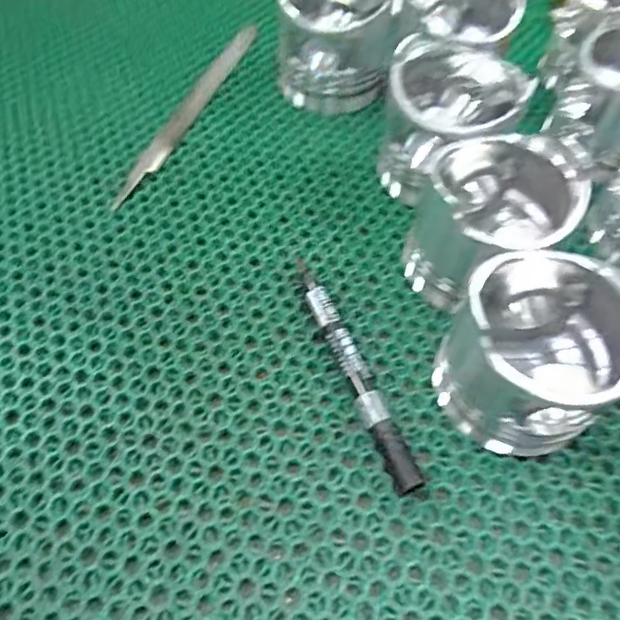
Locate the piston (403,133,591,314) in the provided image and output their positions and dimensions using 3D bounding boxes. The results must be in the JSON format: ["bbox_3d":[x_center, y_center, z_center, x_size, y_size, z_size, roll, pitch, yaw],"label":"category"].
[{"bbox_3d":[0.112,-0.057,0.349,0.086,0.094,0.086,19,59,9],"label":"piston"}]

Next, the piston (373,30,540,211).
[{"bbox_3d":[0.096,-0.137,0.402,0.091,0.095,0.094,0,57,-1],"label":"piston"}]

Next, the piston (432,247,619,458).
[{"bbox_3d":[0.122,0.024,0.302,0.088,0.086,0.092,1,58,-2],"label":"piston"}]

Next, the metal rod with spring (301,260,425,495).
[{"bbox_3d":[0.025,0.031,0.336,0.019,0.017,0.164,-18,60,-13],"label":"metal rod with spring"}]

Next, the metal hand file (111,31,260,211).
[{"bbox_3d":[-0.103,-0.175,0.475,0.024,0.006,0.237,19,59,9],"label":"metal hand file"}]

